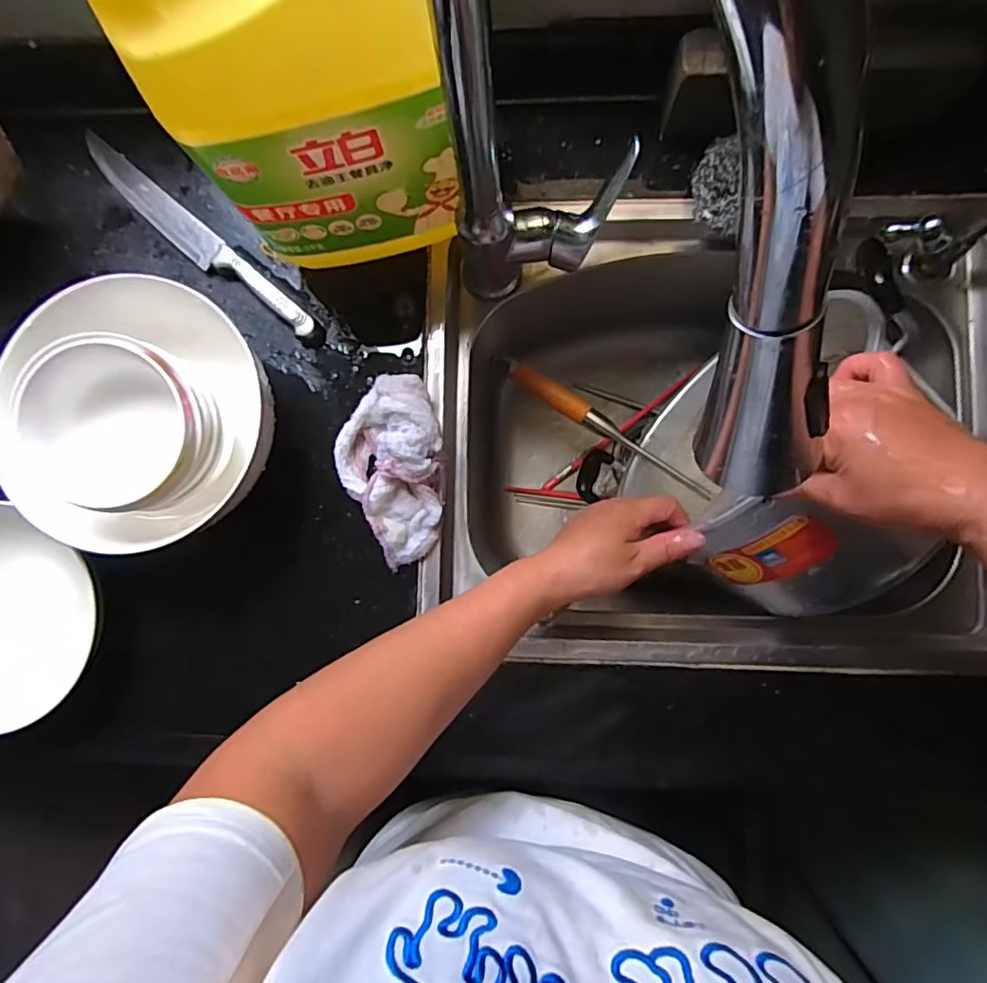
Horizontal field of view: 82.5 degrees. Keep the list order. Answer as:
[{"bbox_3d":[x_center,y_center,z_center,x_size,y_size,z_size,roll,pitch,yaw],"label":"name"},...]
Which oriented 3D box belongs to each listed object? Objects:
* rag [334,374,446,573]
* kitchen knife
[{"bbox_3d":[-0.086,-0.017,0.462,0.083,0.039,0.149,1,87,4],"label":"rag"},{"bbox_3d":[-0.263,-0.221,0.493,0.268,0.016,0.028,40,90,5],"label":"kitchen knife"}]

